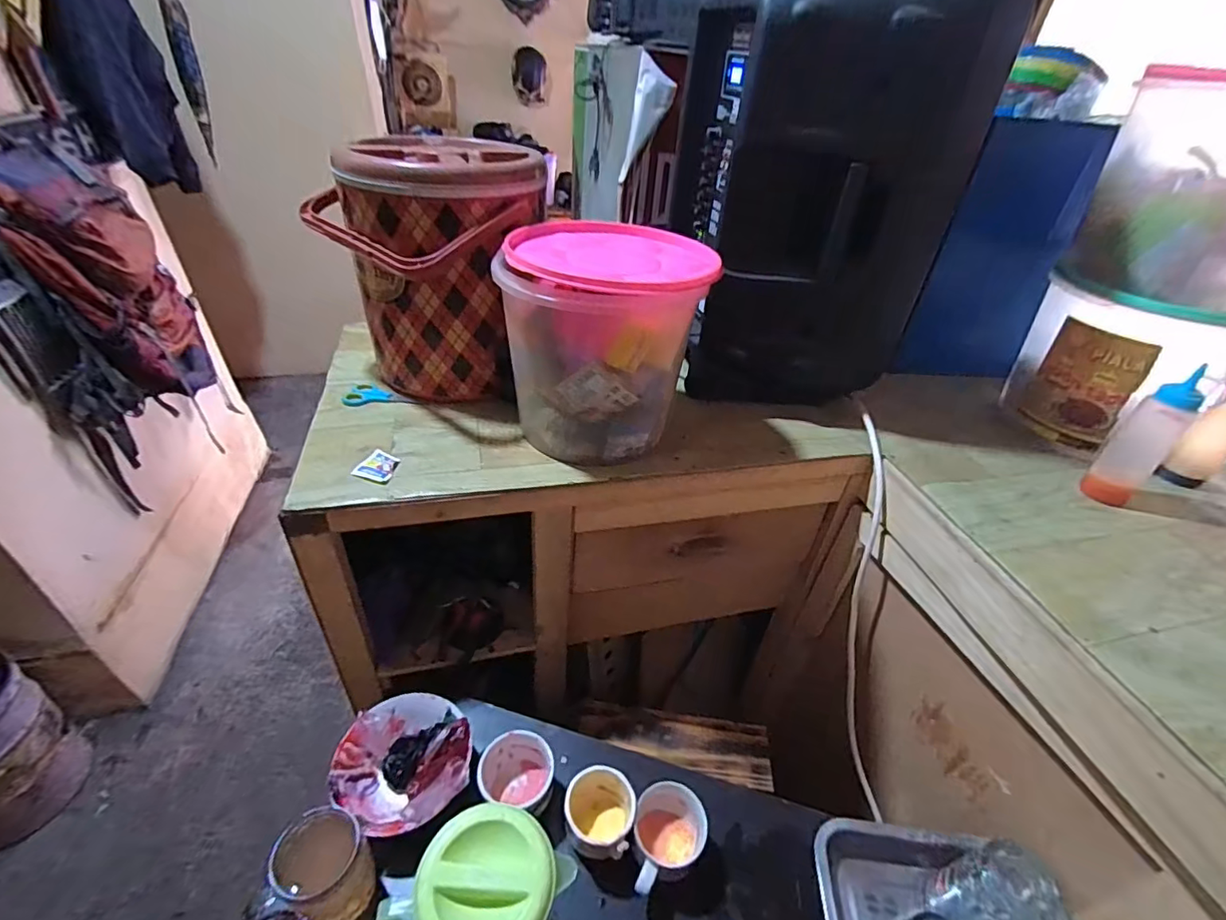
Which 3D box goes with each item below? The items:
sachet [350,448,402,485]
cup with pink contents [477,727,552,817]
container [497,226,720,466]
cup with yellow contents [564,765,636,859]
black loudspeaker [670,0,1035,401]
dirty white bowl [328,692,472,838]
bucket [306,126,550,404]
[{"bbox_3d":[-0.293,0.008,0.668,0.046,0.009,0.047,10,39,9],"label":"sachet"},{"bbox_3d":[-0.112,0.380,0.645,0.083,0.069,0.077,2,38,-1],"label":"cup with pink contents"},{"bbox_3d":[-0.004,-0.166,0.716,0.232,0.236,0.250,8,39,7],"label":"container"},{"bbox_3d":[-0.013,0.403,0.616,0.075,0.073,0.082,2,38,-1],"label":"cup with yellow contents"},{"bbox_3d":[0.267,-0.370,0.758,0.288,0.506,0.261,-3,39,-7],"label":"black loudspeaker"},{"bbox_3d":[-0.244,0.362,0.640,0.155,0.075,0.146,2,38,-1],"label":"dirty white bowl"},{"bbox_3d":[-0.257,-0.274,0.781,0.280,0.299,0.228,11,39,11],"label":"bucket"}]

